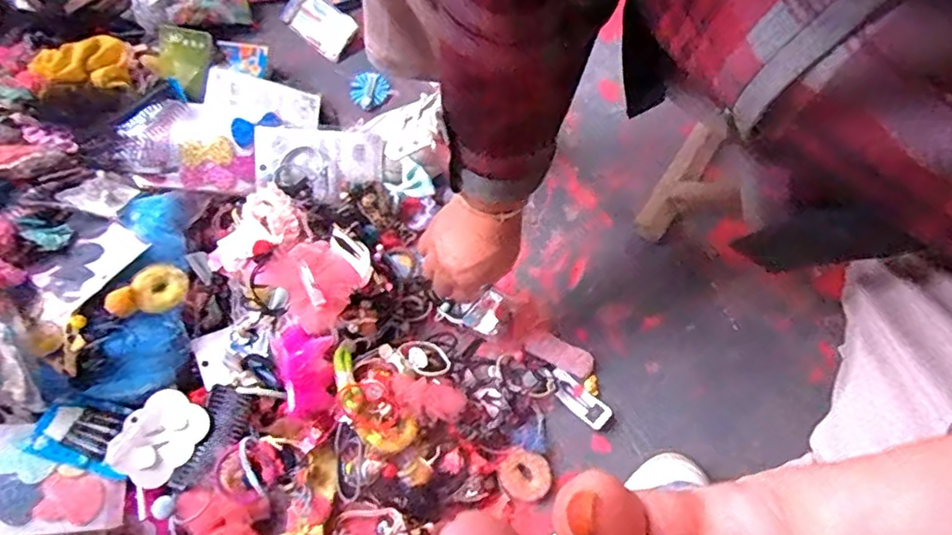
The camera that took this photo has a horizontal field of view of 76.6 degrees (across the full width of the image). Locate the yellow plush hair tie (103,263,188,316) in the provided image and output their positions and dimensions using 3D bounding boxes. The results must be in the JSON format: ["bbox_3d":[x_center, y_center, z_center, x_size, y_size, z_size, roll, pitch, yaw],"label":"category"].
[{"bbox_3d":[-0.314,0.026,0.580,0.069,0.015,0.044,-46,108,-29],"label":"yellow plush hair tie"}]

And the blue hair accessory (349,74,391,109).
[{"bbox_3d":[-0.136,-0.225,0.758,0.047,0.013,0.044,0,70,-1],"label":"blue hair accessory"}]

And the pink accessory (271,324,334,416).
[{"bbox_3d":[-0.163,0.096,0.581,0.051,0.033,0.081,-16,71,-7],"label":"pink accessory"}]

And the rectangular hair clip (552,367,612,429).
[{"bbox_3d":[0.107,0.135,0.626,0.071,0.014,0.027,43,75,13],"label":"rectangular hair clip"}]

